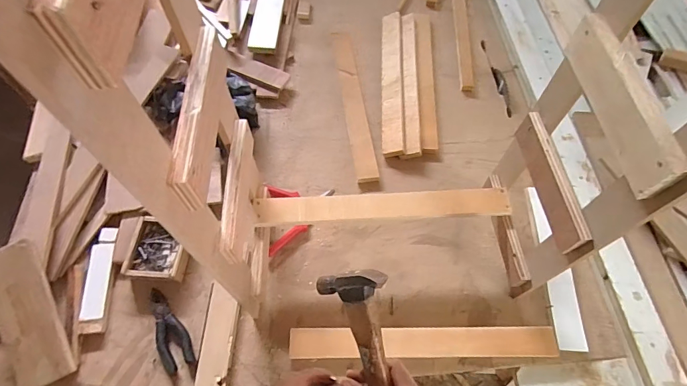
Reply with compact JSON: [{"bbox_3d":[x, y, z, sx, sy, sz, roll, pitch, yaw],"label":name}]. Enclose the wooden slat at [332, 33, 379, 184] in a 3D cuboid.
[{"bbox_3d":[0.023,-0.214,0.878,0.047,0.010,0.433,-6,61,-5],"label":"wooden slat"}]

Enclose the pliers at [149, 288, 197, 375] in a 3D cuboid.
[{"bbox_3d":[-0.288,0.222,0.639,0.050,0.014,0.141,-24,64,-14],"label":"pliers"}]

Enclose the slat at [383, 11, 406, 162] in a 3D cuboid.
[{"bbox_3d":[0.113,-0.272,0.903,0.046,0.022,0.438,3,60,0],"label":"slat"}]

